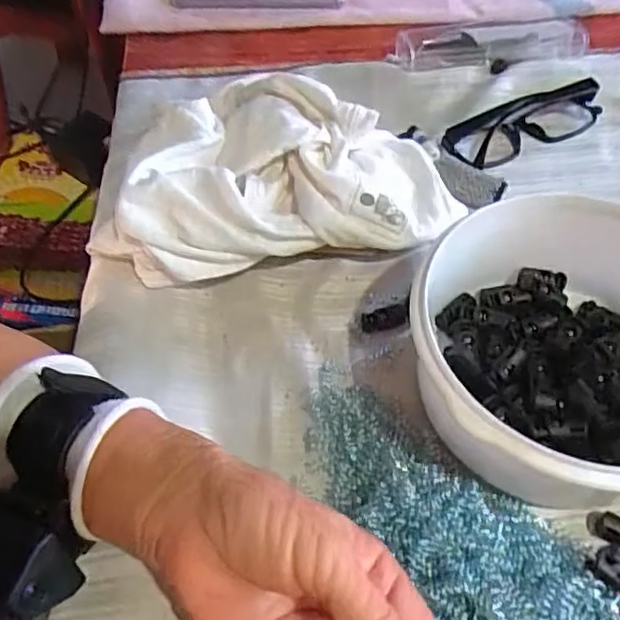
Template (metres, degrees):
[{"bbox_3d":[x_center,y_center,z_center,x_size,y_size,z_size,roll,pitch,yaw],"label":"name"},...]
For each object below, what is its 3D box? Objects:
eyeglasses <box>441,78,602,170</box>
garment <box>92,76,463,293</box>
[{"bbox_3d":[0.165,-0.140,0.474,0.141,0.030,0.037,-26,58,-18],"label":"eyeglasses"},{"bbox_3d":[-0.029,-0.099,0.428,0.229,0.061,0.164,-10,54,-7],"label":"garment"}]

